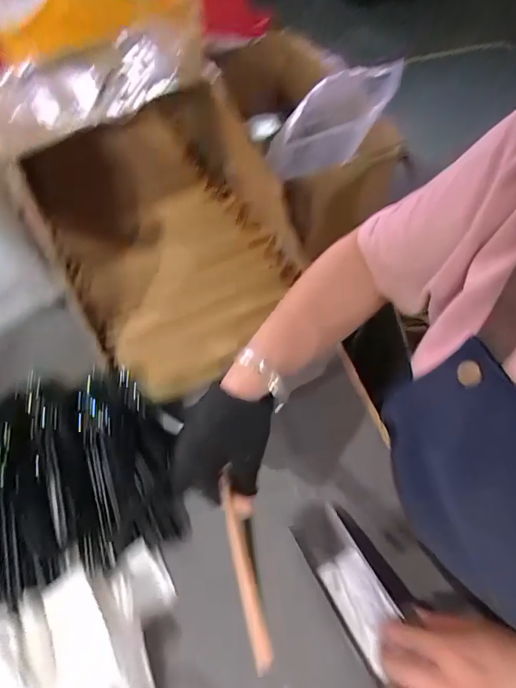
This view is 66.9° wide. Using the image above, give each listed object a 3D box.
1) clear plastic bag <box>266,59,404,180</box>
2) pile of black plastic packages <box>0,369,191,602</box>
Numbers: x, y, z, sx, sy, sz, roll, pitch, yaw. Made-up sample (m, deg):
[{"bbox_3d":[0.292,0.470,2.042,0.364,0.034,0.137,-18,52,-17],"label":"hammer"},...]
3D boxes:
[{"bbox_3d":[0.116,-0.353,0.631,0.241,0.122,0.049,-31,62,-15],"label":"clear plastic bag"},{"bbox_3d":[-0.266,0.156,0.418,0.389,0.072,0.201,-16,59,-7],"label":"pile of black plastic packages"}]

